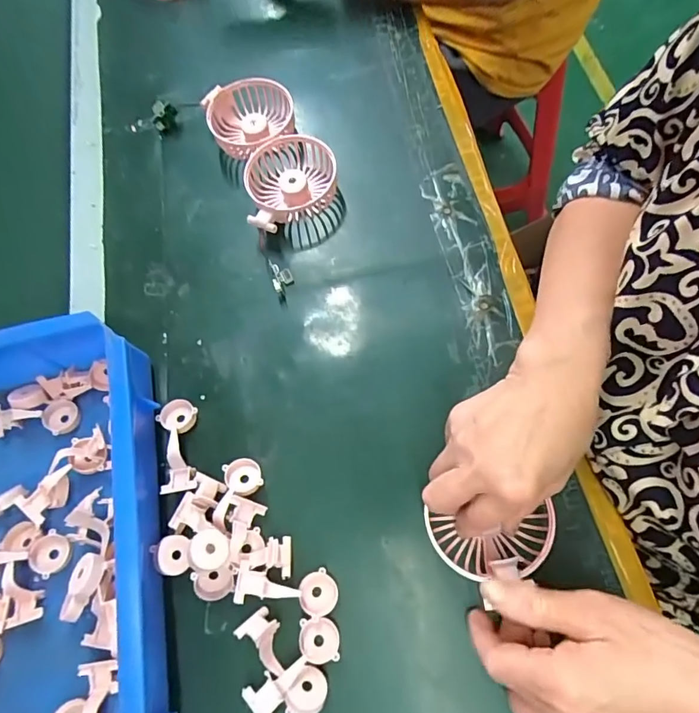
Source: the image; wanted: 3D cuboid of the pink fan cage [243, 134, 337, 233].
[{"bbox_3d":[-0.068,-0.179,0.477,0.105,0.041,0.096,-3,70,7],"label":"pink fan cage"}]

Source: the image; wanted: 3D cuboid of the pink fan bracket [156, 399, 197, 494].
[{"bbox_3d":[-0.145,0.073,0.397,0.032,0.014,0.078,-11,69,4],"label":"pink fan bracket"}]

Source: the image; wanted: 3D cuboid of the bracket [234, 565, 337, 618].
[{"bbox_3d":[-0.048,0.172,0.347,0.075,0.018,0.030,-1,70,8],"label":"bracket"}]

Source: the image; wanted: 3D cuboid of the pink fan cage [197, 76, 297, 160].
[{"bbox_3d":[-0.103,-0.251,0.507,0.088,0.045,0.087,-3,70,7],"label":"pink fan cage"}]

